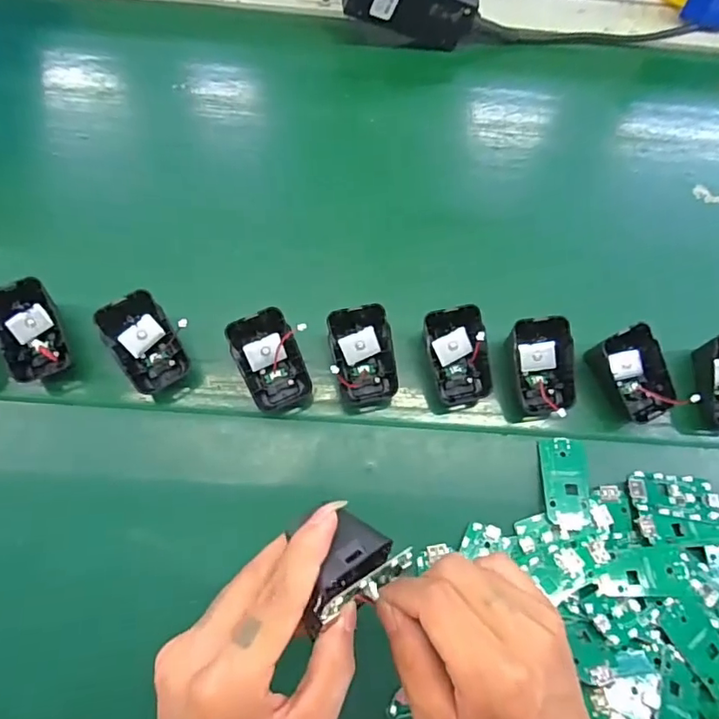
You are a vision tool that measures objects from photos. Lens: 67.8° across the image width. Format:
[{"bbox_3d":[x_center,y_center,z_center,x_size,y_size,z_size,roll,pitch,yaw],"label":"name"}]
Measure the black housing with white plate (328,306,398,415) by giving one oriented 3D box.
[{"bbox_3d":[0.003,-0.002,0.392,0.046,0.032,0.063,-7,71,-3],"label":"black housing with white plate"}]

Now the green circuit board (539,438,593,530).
[{"bbox_3d":[0.147,0.087,0.380,0.031,0.009,0.064,4,71,1],"label":"green circuit board"}]

